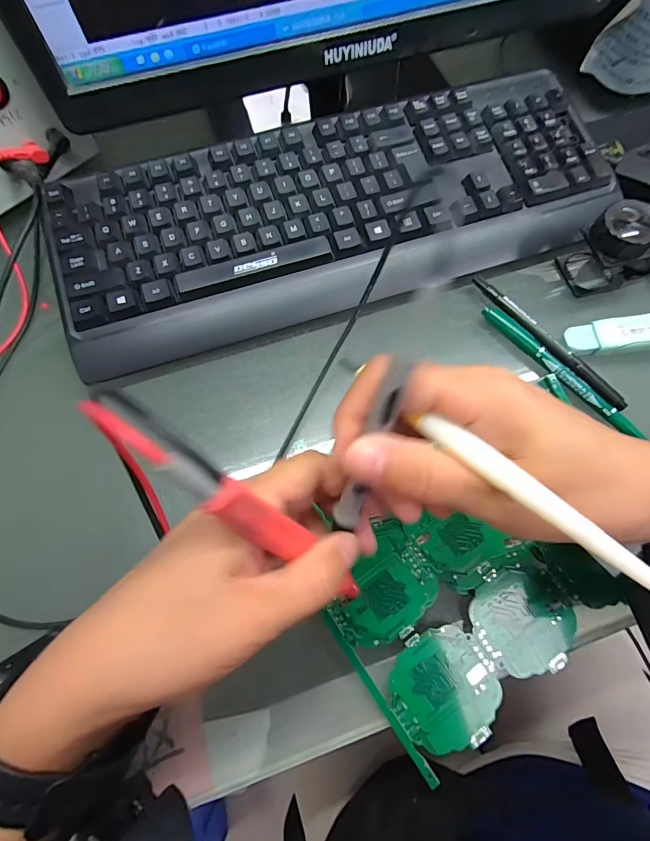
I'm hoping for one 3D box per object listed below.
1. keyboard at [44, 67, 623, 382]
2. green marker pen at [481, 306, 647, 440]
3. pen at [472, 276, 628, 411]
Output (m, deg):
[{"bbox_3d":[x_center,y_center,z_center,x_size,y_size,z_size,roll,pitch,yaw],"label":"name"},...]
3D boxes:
[{"bbox_3d":[0.015,-0.162,0.304,0.433,0.038,0.164,-20,73,-7],"label":"keyboard"},{"bbox_3d":[0.165,-0.039,0.276,0.013,0.008,0.128,-40,76,-12],"label":"green marker pen"},{"bbox_3d":[0.161,-0.060,0.282,0.010,0.007,0.137,-35,75,-11],"label":"pen"}]

